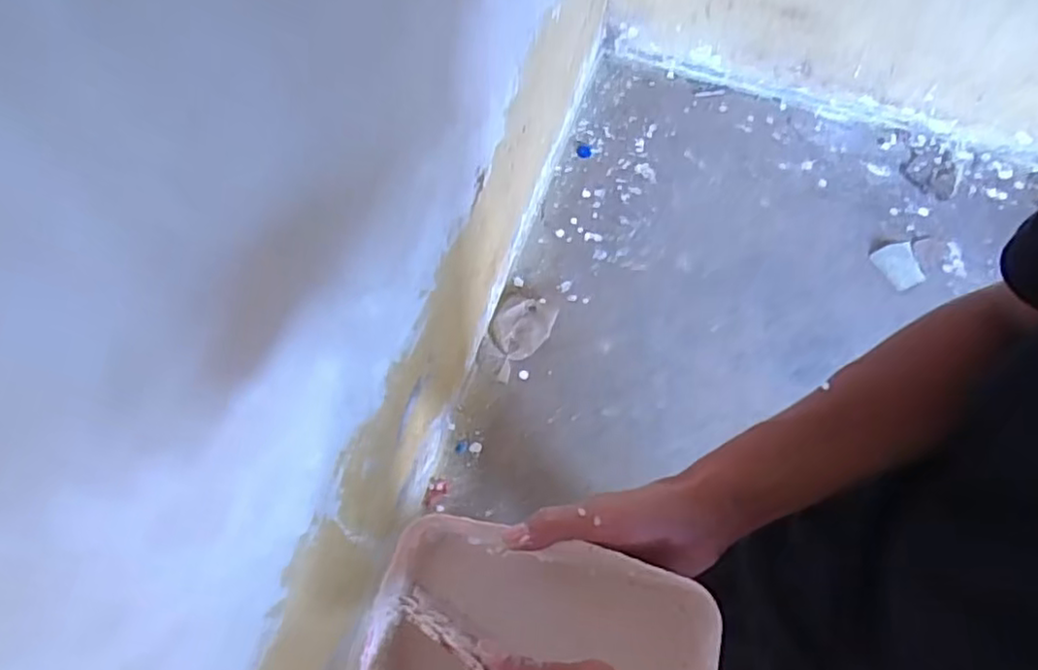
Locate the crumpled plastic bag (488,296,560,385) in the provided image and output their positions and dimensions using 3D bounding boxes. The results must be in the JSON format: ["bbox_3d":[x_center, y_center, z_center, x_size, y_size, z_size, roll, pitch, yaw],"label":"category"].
[{"bbox_3d":[-0.008,-0.003,1.614,0.129,0.020,0.229,35,67,-2],"label":"crumpled plastic bag"}]

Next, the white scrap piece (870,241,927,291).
[{"bbox_3d":[0.976,-0.181,1.726,0.110,0.018,0.118,-18,58,-16],"label":"white scrap piece"}]

